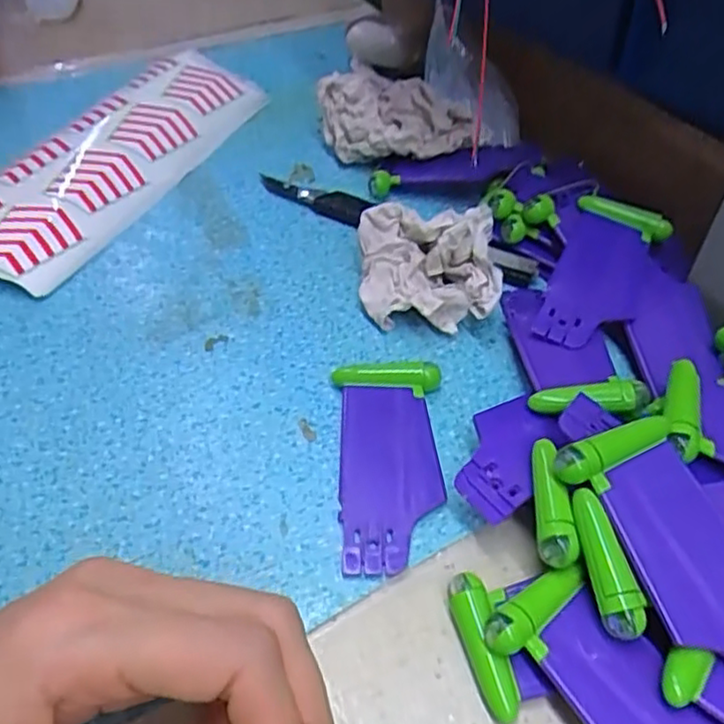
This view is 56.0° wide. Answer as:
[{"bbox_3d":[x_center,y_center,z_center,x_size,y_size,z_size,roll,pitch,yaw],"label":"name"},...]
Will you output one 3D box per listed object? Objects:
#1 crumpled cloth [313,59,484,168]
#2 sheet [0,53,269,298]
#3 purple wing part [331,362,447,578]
[{"bbox_3d":[0.018,-0.135,0.390,0.087,0.040,0.051,35,57,29],"label":"crumpled cloth"},{"bbox_3d":[-0.143,-0.127,0.400,0.083,0.020,0.226,17,50,16],"label":"sheet"},{"bbox_3d":[0.012,0.036,0.259,0.041,0.011,0.087,-3,47,-1],"label":"purple wing part"}]

